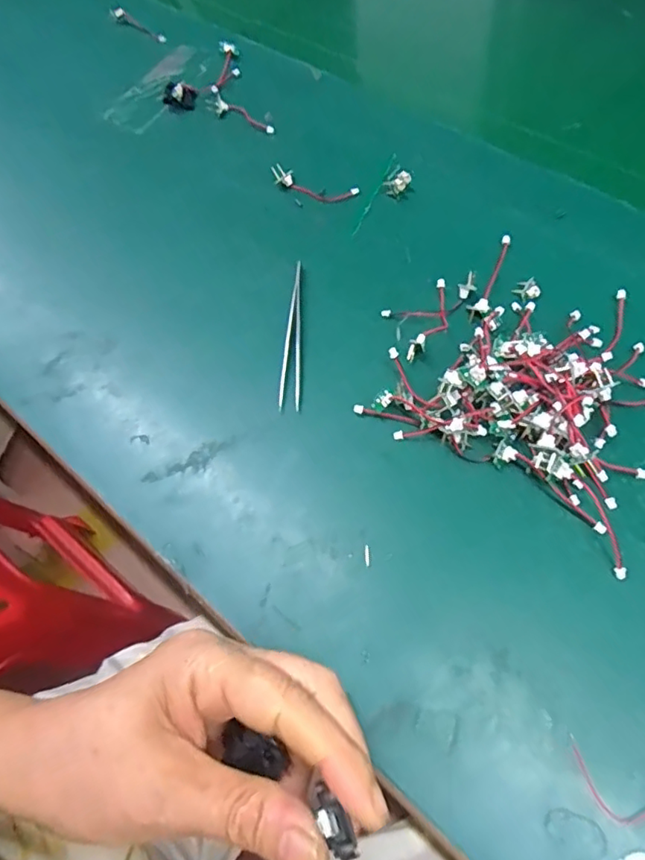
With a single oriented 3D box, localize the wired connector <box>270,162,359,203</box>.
[{"bbox_3d":[-0.007,-0.173,0.392,0.063,0.007,0.017,20,68,16],"label":"wired connector"}]

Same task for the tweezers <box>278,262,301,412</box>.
[{"bbox_3d":[-0.019,-0.058,0.334,0.012,0.007,0.100,-3,64,6],"label":"tweezers"}]

